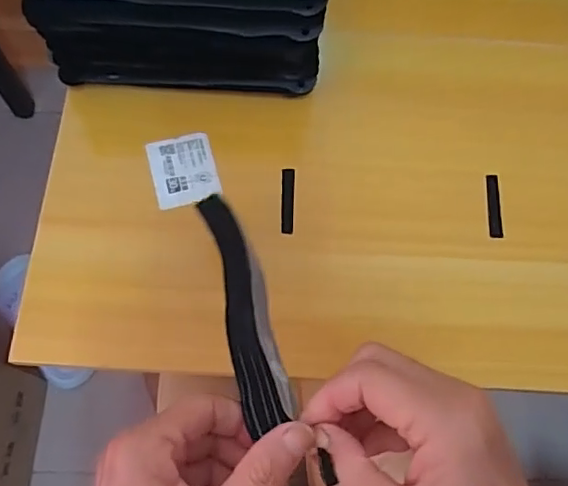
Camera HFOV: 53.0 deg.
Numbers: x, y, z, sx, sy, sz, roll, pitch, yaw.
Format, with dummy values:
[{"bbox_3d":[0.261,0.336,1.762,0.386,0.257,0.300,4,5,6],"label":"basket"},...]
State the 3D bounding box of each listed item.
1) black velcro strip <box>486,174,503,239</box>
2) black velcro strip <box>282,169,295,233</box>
[{"bbox_3d":[0.163,-0.029,0.442,0.010,0.004,0.053,5,70,-1],"label":"black velcro strip"},{"bbox_3d":[0.003,-0.032,0.433,0.010,0.004,0.053,2,70,-2],"label":"black velcro strip"}]

